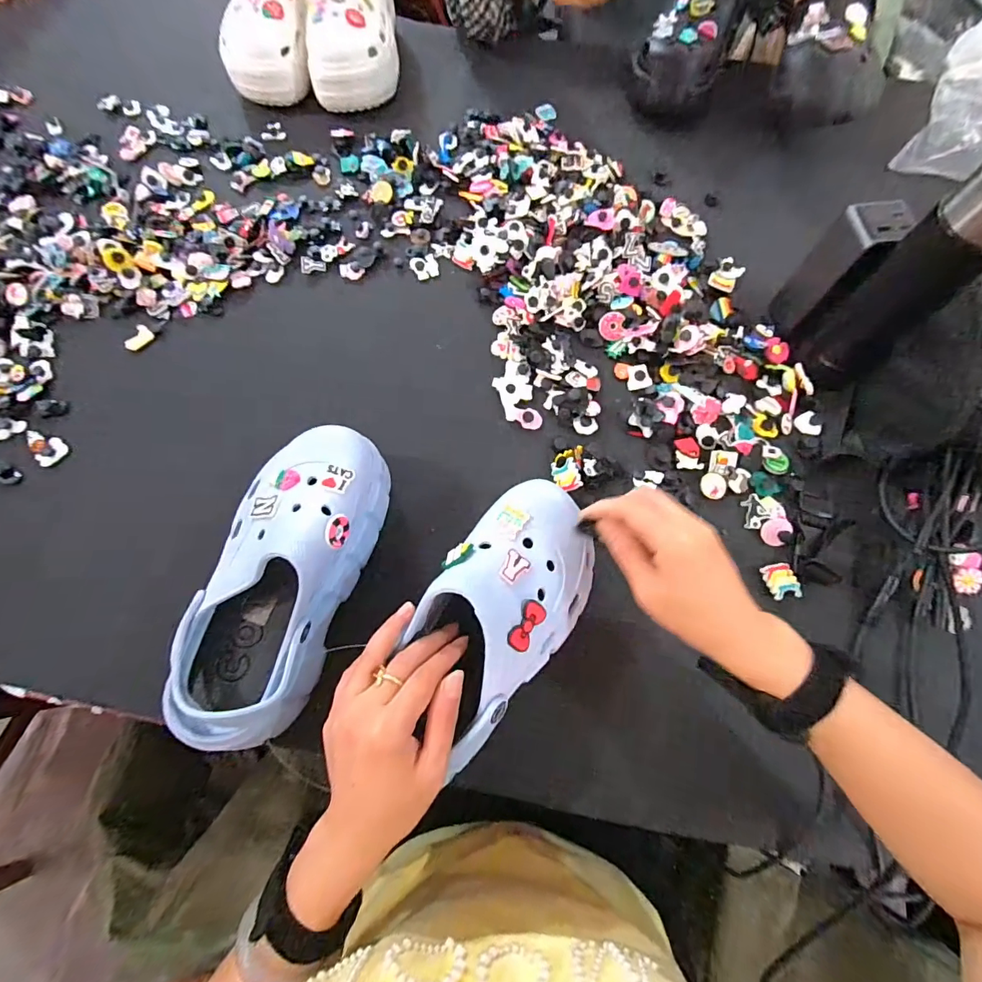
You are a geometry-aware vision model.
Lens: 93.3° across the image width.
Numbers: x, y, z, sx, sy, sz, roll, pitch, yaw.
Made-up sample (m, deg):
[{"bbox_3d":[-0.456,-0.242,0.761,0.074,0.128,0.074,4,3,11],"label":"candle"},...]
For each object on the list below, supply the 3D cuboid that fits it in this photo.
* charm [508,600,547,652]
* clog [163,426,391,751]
[{"bbox_3d":[0.024,0.093,0.320,0.020,0.009,0.035,37,72,-20],"label":"charm"},{"bbox_3d":[-0.166,0.065,0.368,0.102,0.105,0.242,16,73,5],"label":"clog"}]

